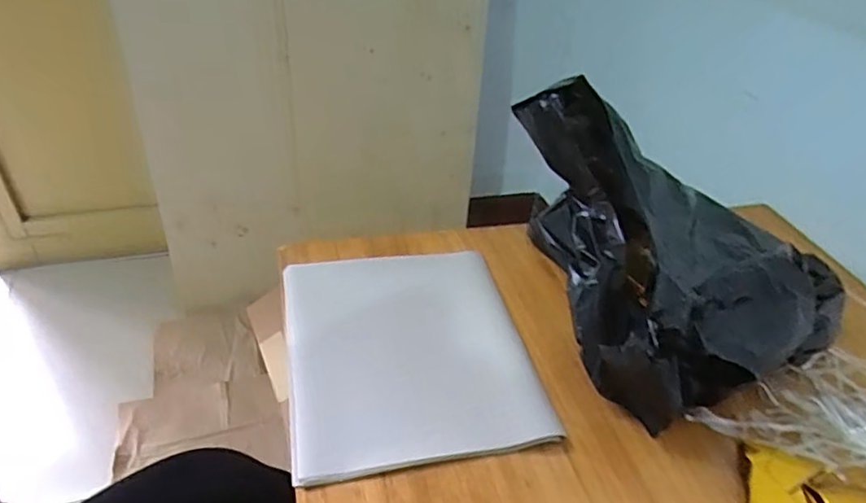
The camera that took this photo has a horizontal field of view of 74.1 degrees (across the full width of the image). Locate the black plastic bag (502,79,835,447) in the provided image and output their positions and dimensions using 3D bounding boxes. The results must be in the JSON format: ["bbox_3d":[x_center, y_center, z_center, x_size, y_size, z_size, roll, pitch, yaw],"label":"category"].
[{"bbox_3d":[0.246,-0.029,0.588,0.317,0.180,0.314,-14,42,-23],"label":"black plastic bag"}]

